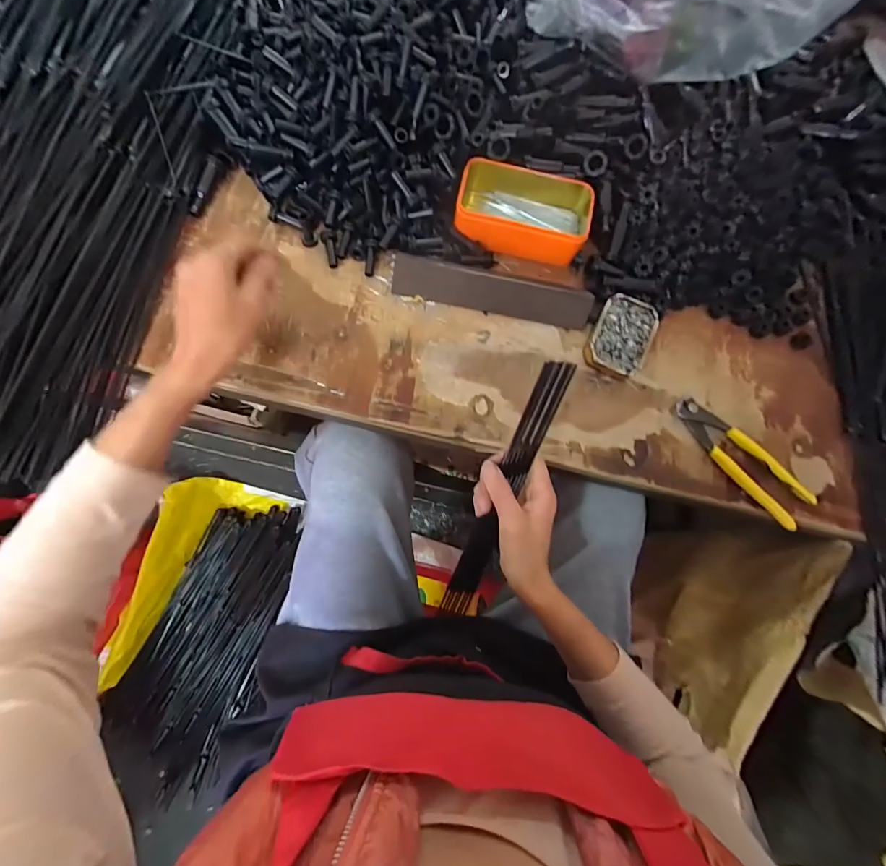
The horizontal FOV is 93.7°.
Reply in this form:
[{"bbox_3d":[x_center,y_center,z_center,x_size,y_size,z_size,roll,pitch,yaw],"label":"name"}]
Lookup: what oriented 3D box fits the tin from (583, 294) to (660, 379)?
[{"bbox_3d":[0.197,-0.107,0.457,0.063,0.020,0.092,28,76,1],"label":"tin"}]

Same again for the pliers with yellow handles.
[{"bbox_3d":[0.316,0.026,0.441,0.040,0.024,0.164,-42,84,-12],"label":"pliers with yellow handles"}]

